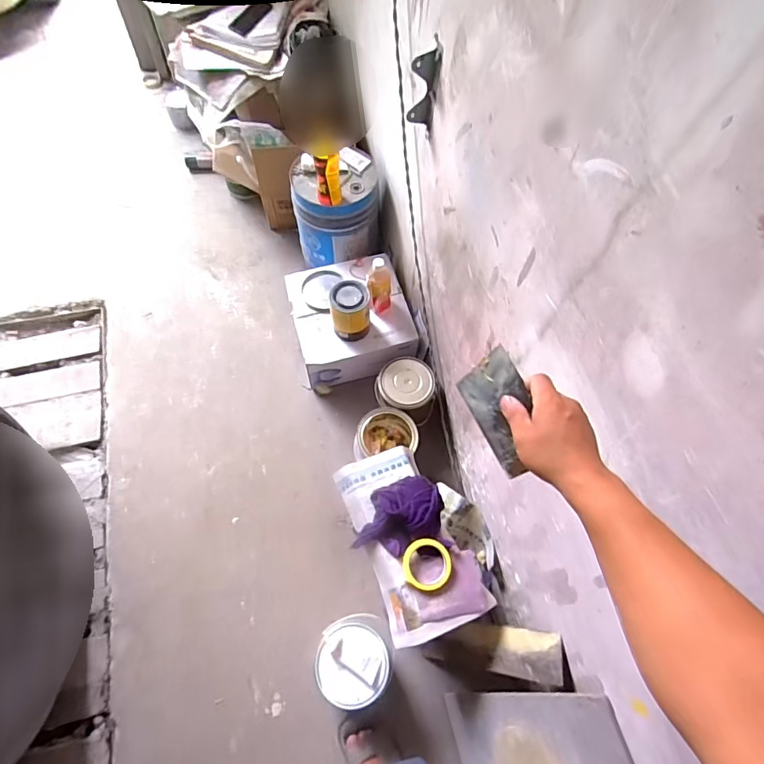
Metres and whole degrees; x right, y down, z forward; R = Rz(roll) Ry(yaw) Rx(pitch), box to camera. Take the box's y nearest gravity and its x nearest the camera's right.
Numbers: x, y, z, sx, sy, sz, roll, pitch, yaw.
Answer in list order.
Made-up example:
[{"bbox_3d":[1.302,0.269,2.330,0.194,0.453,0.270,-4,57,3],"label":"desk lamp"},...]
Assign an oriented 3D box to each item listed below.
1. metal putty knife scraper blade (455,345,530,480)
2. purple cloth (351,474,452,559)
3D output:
[{"bbox_3d":[0.137,0.034,0.509,0.009,0.074,0.128,-7,65,-49],"label":"metal putty knife scraper blade"},{"bbox_3d":[0.040,0.287,0.967,0.191,0.059,0.159,-6,63,-9],"label":"purple cloth"}]

